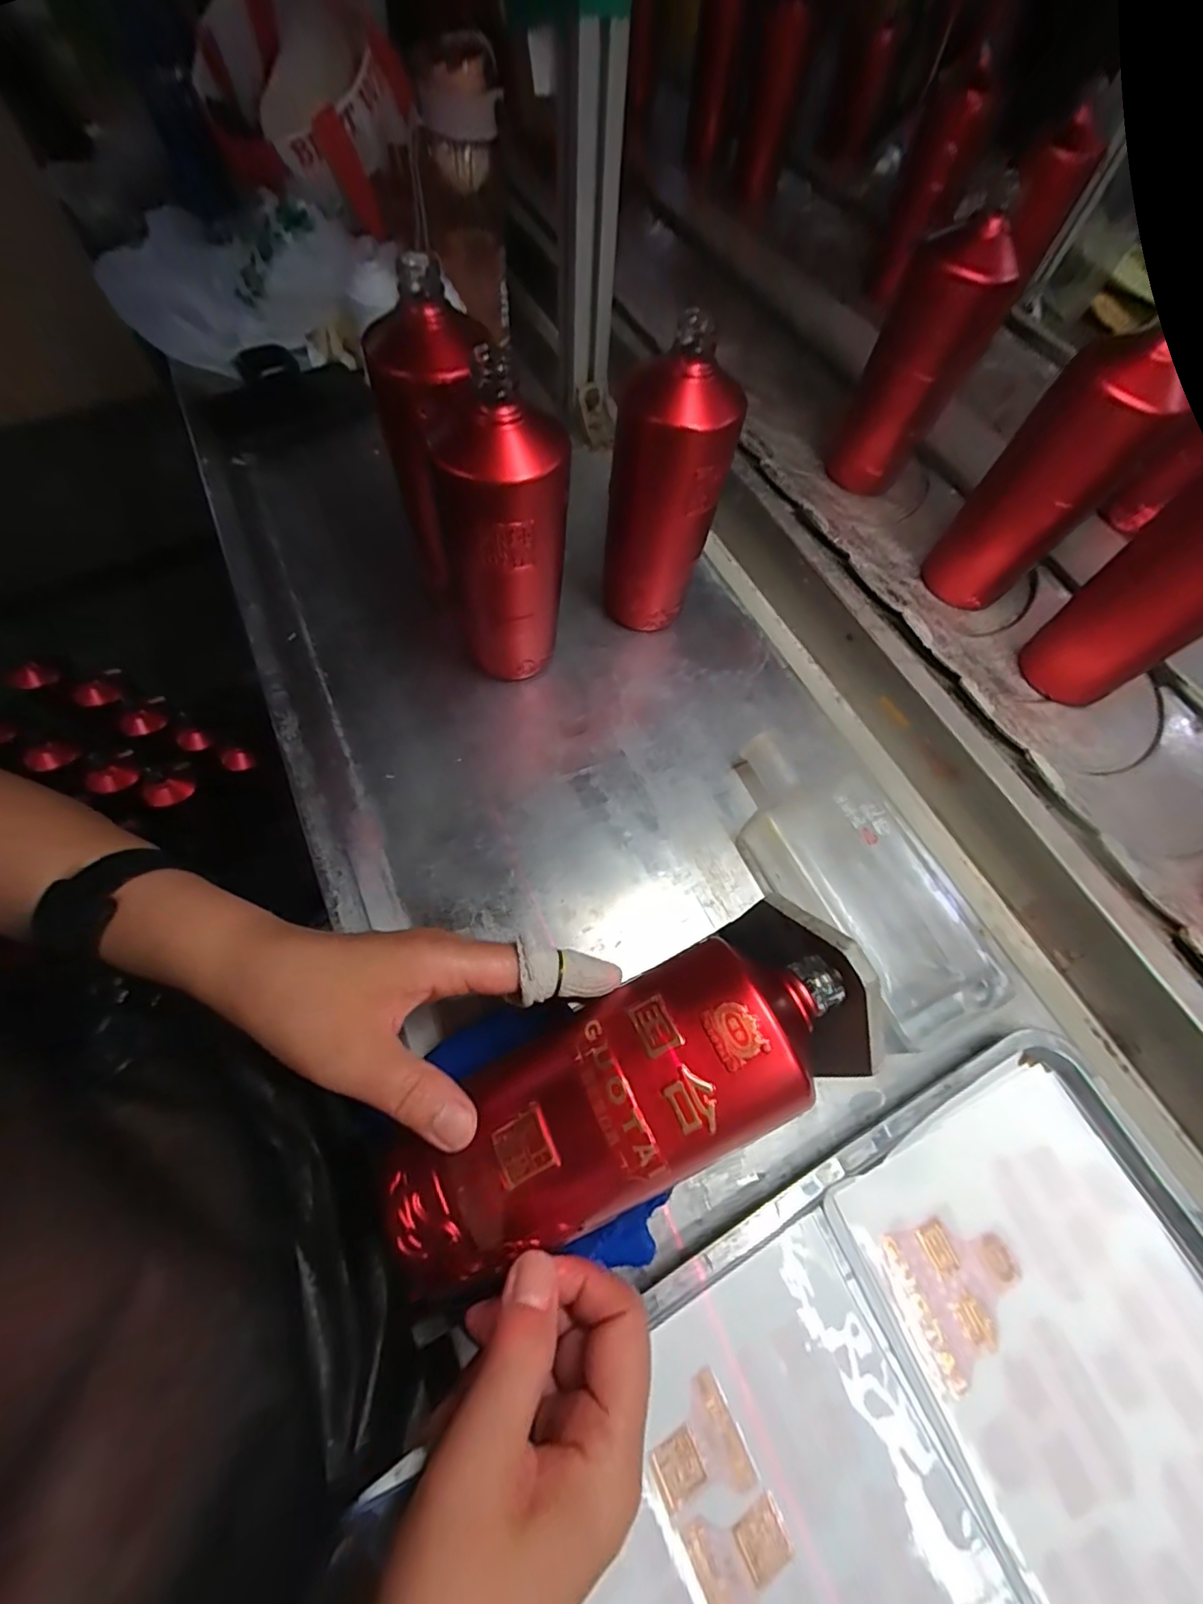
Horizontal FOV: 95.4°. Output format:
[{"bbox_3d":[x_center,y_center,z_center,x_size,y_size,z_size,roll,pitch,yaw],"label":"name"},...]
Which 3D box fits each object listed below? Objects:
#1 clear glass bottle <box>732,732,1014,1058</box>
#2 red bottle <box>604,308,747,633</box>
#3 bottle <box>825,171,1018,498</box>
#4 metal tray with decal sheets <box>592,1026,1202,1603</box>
[{"bbox_3d":[0.170,0.046,0.383,0.104,0.050,0.228,-24,73,-8],"label":"clear glass bottle"},{"bbox_3d":[0.047,-0.226,0.422,0.080,0.197,0.068,-14,66,-9],"label":"red bottle"},{"bbox_3d":[0.283,-0.387,0.496,0.081,0.191,0.076,-24,73,-8],"label":"bottle"},{"bbox_3d":[0.184,0.329,0.261,0.382,0.036,0.274,-29,69,-14],"label":"metal tray with decal sheets"}]

